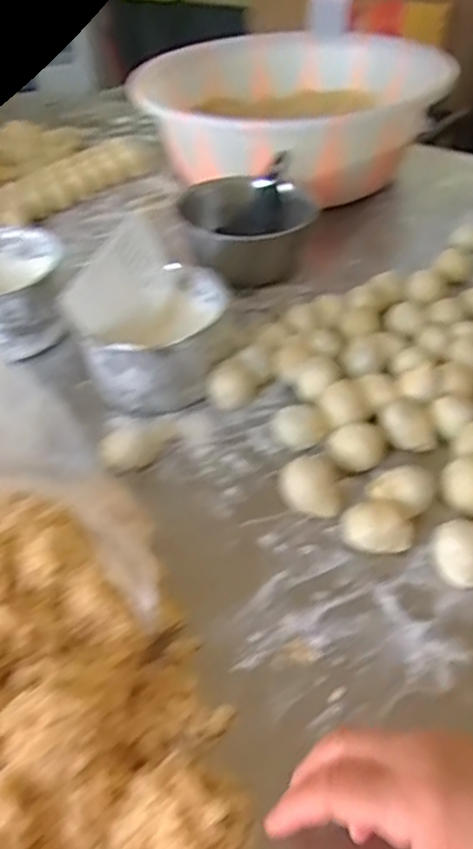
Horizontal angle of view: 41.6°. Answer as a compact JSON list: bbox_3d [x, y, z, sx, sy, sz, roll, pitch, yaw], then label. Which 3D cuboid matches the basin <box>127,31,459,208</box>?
[{"bbox_3d":[0.082,-0.485,0.996,0.426,0.165,0.376,-29,48,-27],"label":"basin"}]

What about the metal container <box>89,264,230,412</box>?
[{"bbox_3d":[-0.075,-0.084,0.632,0.120,0.087,0.136,1,42,3],"label":"metal container"}]

